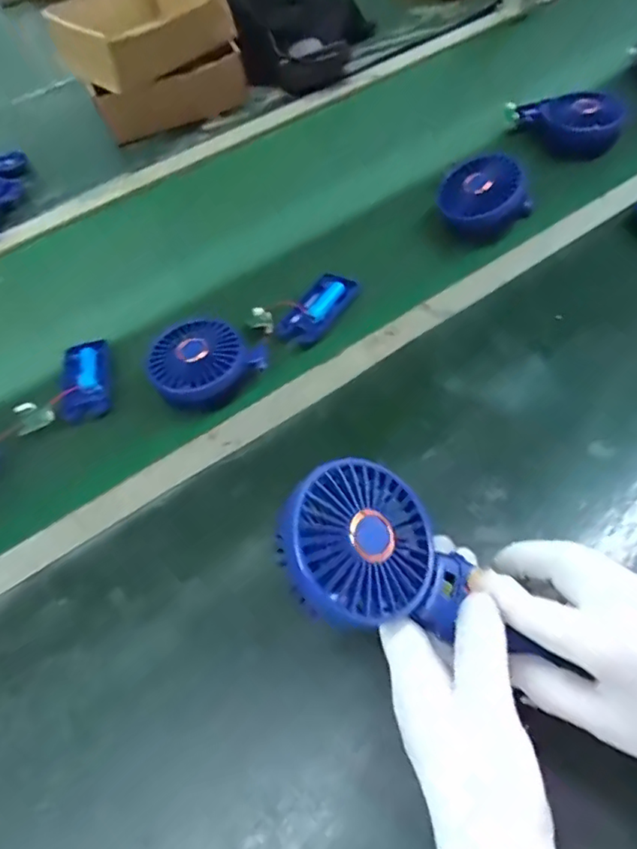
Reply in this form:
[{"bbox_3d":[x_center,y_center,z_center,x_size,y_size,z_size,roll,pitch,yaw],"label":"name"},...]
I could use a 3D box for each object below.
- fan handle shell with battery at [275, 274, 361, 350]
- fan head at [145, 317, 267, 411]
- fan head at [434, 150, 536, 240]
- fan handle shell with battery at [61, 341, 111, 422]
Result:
[{"bbox_3d":[-0.004,-0.113,0.576,0.052,0.022,0.090,29,63,22],"label":"fan handle shell with battery"},{"bbox_3d":[-0.106,-0.055,0.529,0.095,0.039,0.086,-31,59,-15],"label":"fan head"},{"bbox_3d":[0.171,-0.238,0.612,0.090,0.040,0.093,-46,65,2],"label":"fan head"},{"bbox_3d":[-0.222,-0.045,0.552,0.044,0.012,0.092,-15,57,-5],"label":"fan handle shell with battery"}]

